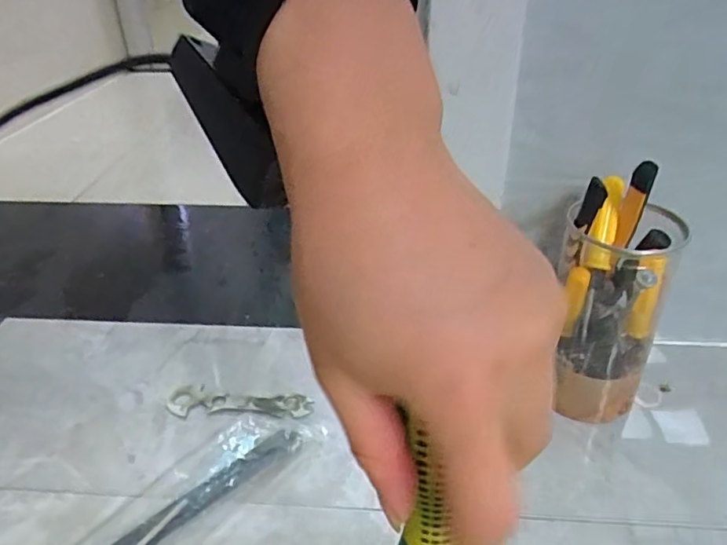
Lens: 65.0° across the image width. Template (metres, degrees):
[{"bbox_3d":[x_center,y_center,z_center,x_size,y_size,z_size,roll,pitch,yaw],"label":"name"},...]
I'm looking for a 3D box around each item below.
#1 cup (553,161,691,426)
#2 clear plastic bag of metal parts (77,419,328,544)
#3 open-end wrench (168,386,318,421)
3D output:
[{"bbox_3d":[0.200,0.023,0.468,0.083,0.207,0.089,17,37,26],"label":"cup"},{"bbox_3d":[-0.126,0.166,0.420,0.069,0.018,0.205,22,39,31],"label":"clear plastic bag of metal parts"},{"bbox_3d":[-0.112,0.117,0.509,0.131,0.010,0.031,3,33,5],"label":"open-end wrench"}]

